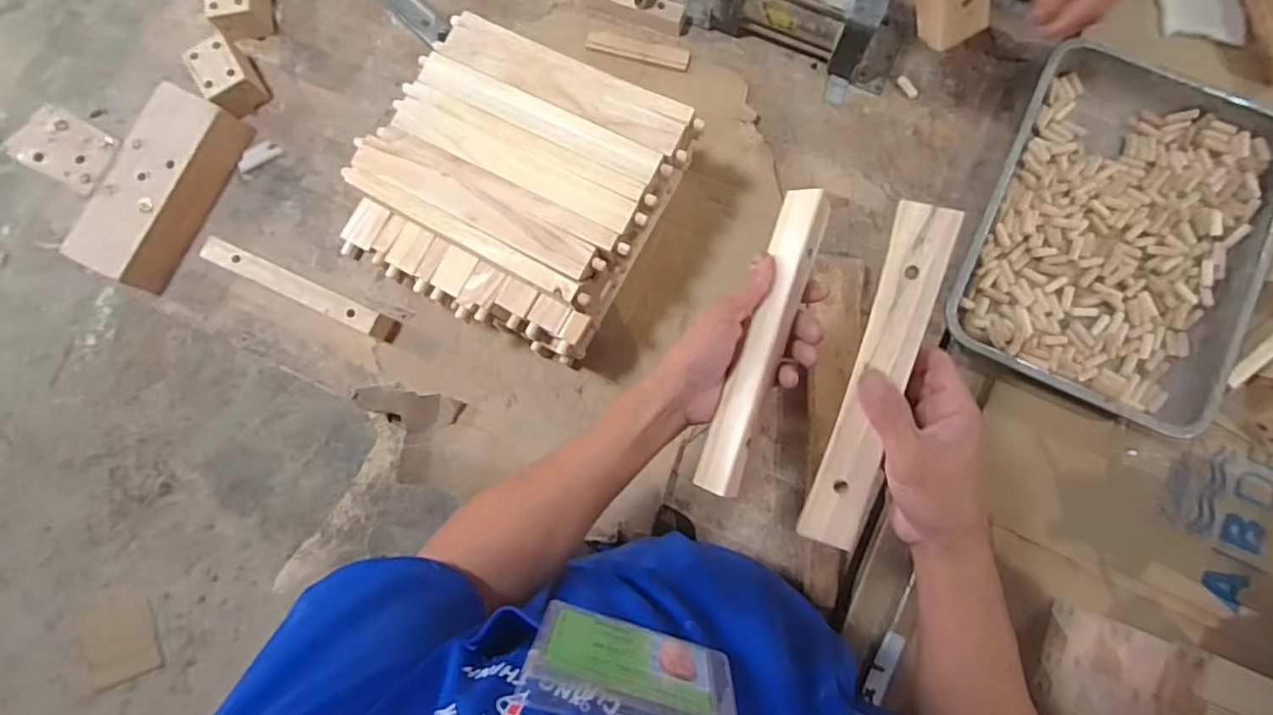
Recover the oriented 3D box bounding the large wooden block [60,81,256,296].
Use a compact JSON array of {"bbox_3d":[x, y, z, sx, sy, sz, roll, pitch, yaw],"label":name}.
[{"bbox_3d":[-0.560,-0.198,0.720,0.089,0.057,0.230,26,84,6],"label":"large wooden block"}]

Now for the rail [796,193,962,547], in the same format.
[{"bbox_3d":[0.170,0.018,0.433,0.039,0.018,0.245,14,102,4],"label":"rail"}]

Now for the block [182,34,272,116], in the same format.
[{"bbox_3d":[-0.495,-0.340,0.745,0.062,0.051,0.082,-33,81,-4],"label":"block"}]

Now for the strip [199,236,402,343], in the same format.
[{"bbox_3d":[-0.382,-0.077,0.702,0.220,0.050,0.027,24,84,6],"label":"strip"}]

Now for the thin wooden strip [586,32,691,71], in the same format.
[{"bbox_3d":[0.002,-0.377,0.749,0.127,0.004,0.026,16,83,5],"label":"thin wooden strip"}]

